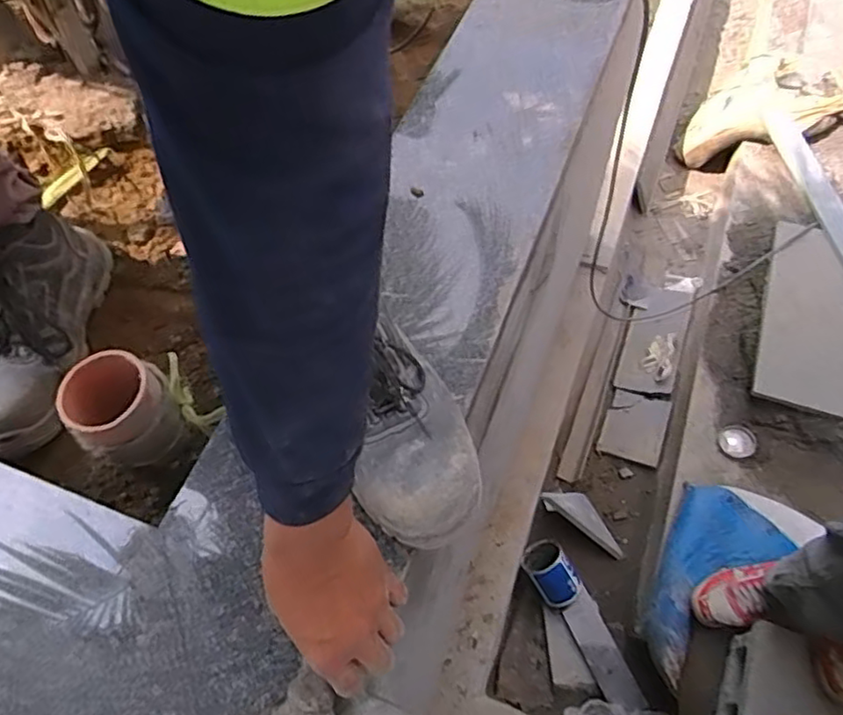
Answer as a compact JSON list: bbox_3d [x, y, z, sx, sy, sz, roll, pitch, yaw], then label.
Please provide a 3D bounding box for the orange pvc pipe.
[{"bbox_3d":[-0.290,0.053,0.625,0.087,0.086,0.085,-1,59,1],"label":"orange pvc pipe"}]

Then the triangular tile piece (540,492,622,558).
[{"bbox_3d":[0.435,0.418,1.708,0.241,0.020,0.113,37,39,7],"label":"triangular tile piece"}]

